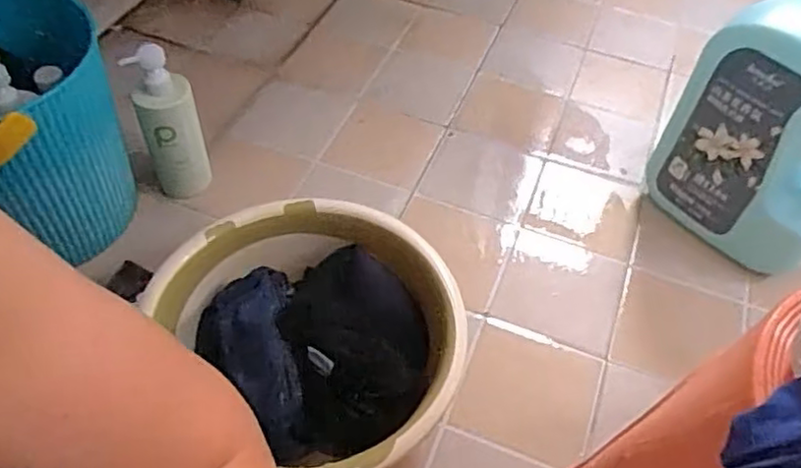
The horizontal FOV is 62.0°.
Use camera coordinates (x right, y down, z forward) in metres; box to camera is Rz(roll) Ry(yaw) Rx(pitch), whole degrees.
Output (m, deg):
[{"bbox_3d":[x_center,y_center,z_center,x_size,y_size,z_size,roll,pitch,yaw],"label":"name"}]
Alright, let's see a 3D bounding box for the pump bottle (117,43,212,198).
[{"bbox_3d":[-0.284,-0.132,0.833,0.071,0.210,0.055,-9,53,-10],"label":"pump bottle"}]

